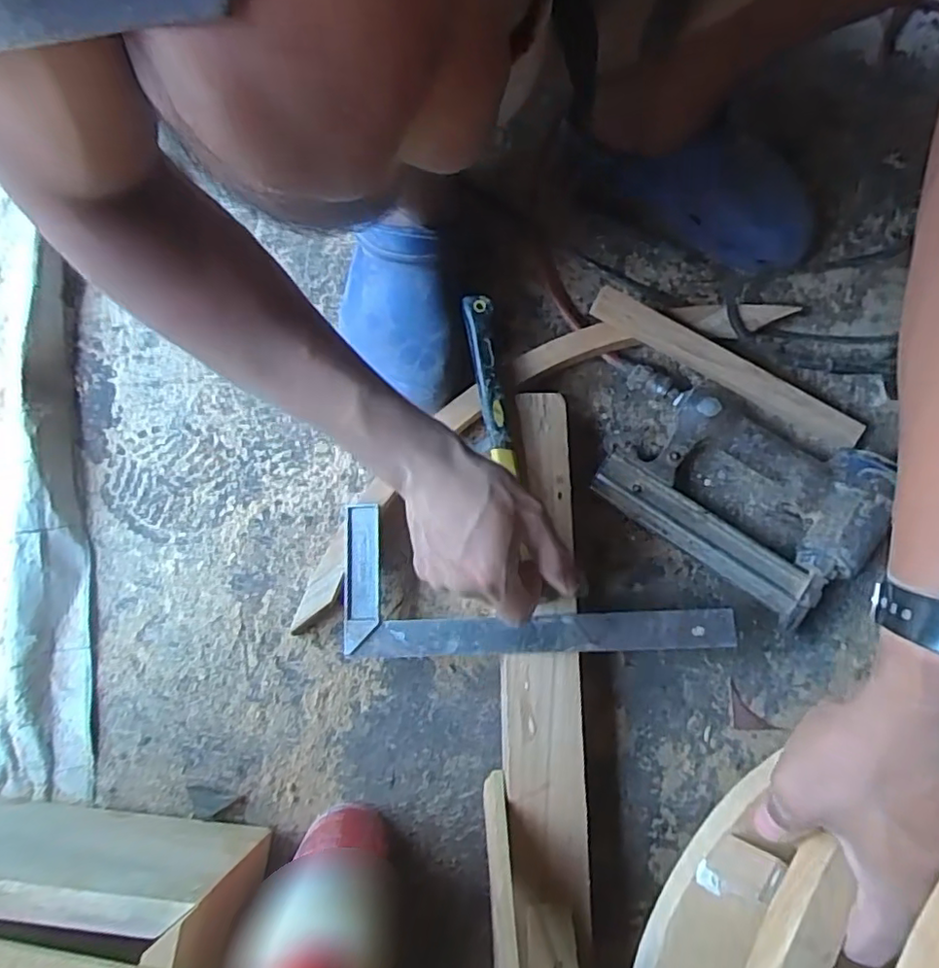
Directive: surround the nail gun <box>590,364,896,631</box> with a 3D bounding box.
[{"bbox_3d":[0.222,0.005,0.529,0.246,0.050,0.155,27,79,7],"label":"nail gun"}]

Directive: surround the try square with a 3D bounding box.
[{"bbox_3d":[0.049,0.079,0.484,0.300,0.023,0.116,1,78,1],"label":"try square"}]

